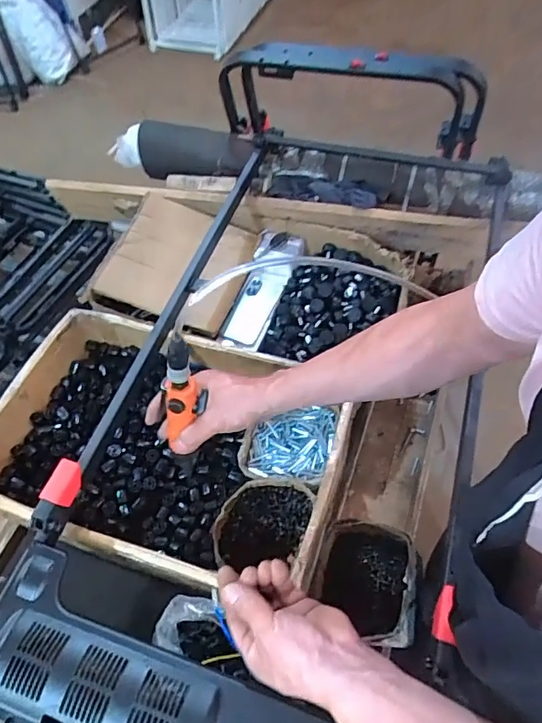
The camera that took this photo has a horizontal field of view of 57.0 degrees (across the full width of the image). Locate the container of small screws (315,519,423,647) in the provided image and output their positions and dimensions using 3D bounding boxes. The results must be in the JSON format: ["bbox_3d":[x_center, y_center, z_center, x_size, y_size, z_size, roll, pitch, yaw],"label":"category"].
[{"bbox_3d":[0.138,0.317,0.727,0.142,0.065,0.159,9,58,9],"label":"container of small screws"}]

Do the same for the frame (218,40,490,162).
[{"bbox_3d":[0.143,-0.510,0.979,0.509,0.228,0.123,15,59,13],"label":"frame"}]

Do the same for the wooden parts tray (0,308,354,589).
[{"bbox_3d":[-0.164,0.122,0.795,0.508,0.140,0.344,9,58,9],"label":"wooden parts tray"}]

